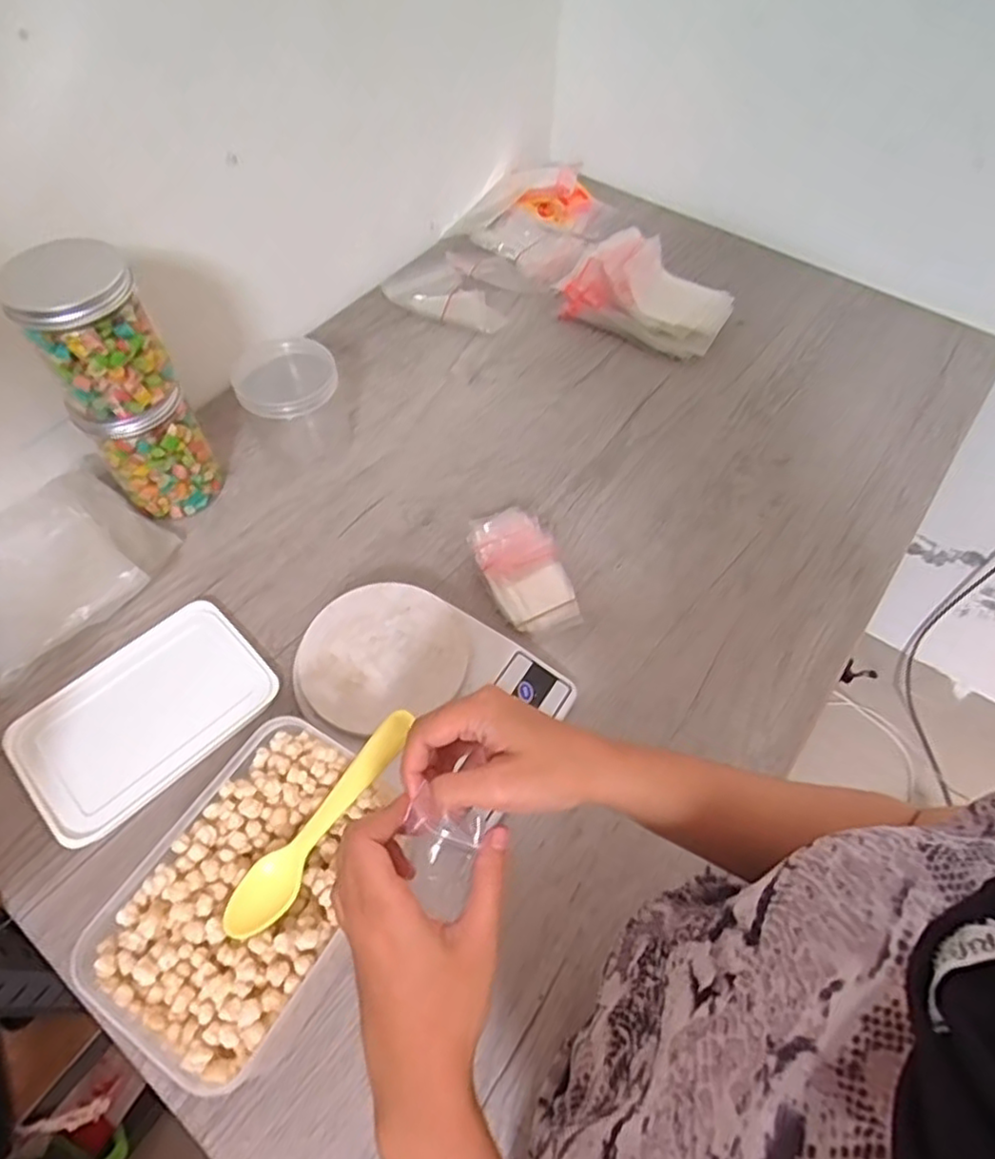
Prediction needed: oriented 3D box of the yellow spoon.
[{"bbox_3d":[-0.105,0.146,0.409,0.026,0.022,0.153,30,62,17],"label":"yellow spoon"}]

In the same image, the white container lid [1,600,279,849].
[{"bbox_3d":[-0.288,0.106,0.540,0.125,0.011,0.186,40,65,23],"label":"white container lid"}]

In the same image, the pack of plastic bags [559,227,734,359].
[{"bbox_3d":[0.179,-0.338,0.783,0.185,0.069,0.107,29,62,18],"label":"pack of plastic bags"}]

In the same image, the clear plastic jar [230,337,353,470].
[{"bbox_3d":[-0.201,-0.176,0.668,0.089,0.098,0.084,0,57,0],"label":"clear plastic jar"}]

